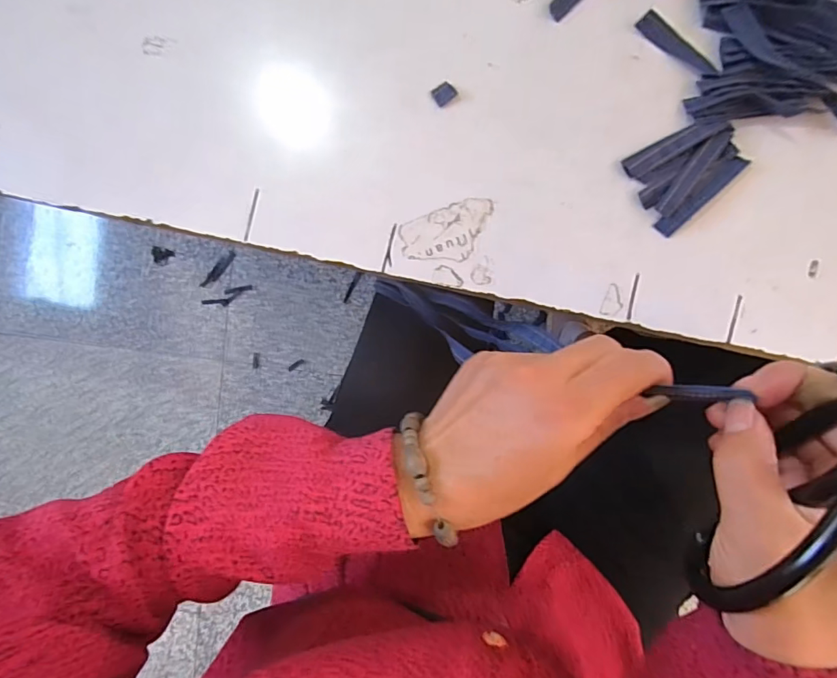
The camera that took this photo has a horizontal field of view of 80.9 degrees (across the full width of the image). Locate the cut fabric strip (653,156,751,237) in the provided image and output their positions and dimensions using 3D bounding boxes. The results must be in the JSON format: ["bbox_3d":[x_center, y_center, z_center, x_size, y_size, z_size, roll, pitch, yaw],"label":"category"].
[{"bbox_3d":[0.158,-0.081,0.274,0.057,0.004,0.012,-43,87,7],"label":"cut fabric strip"}]

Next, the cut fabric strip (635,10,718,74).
[{"bbox_3d":[0.145,-0.164,0.275,0.050,0.006,0.011,38,96,4],"label":"cut fabric strip"}]

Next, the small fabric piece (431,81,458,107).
[{"bbox_3d":[0.015,-0.146,0.291,0.013,0.004,0.011,-34,88,7],"label":"small fabric piece"}]

